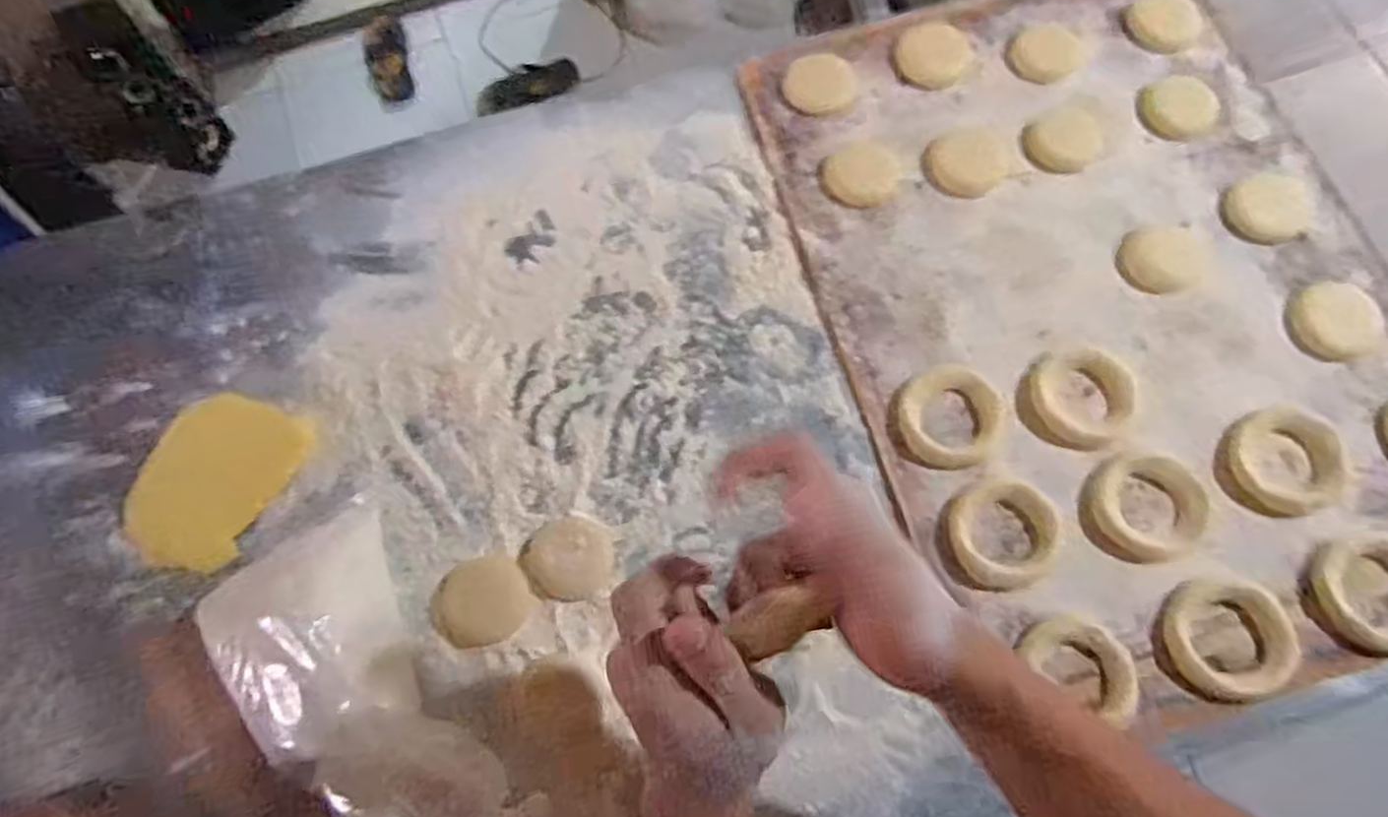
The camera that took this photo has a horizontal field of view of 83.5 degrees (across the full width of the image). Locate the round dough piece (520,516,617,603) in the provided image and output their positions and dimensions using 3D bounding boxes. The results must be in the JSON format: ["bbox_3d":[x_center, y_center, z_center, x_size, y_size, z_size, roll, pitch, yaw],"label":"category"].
[{"bbox_3d":[-0.088,0.105,0.542,0.062,0.012,0.055,-5,71,0],"label":"round dough piece"}]

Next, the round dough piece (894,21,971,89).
[{"bbox_3d":[0.208,-0.306,0.672,0.061,0.006,0.065,-1,71,2],"label":"round dough piece"}]

